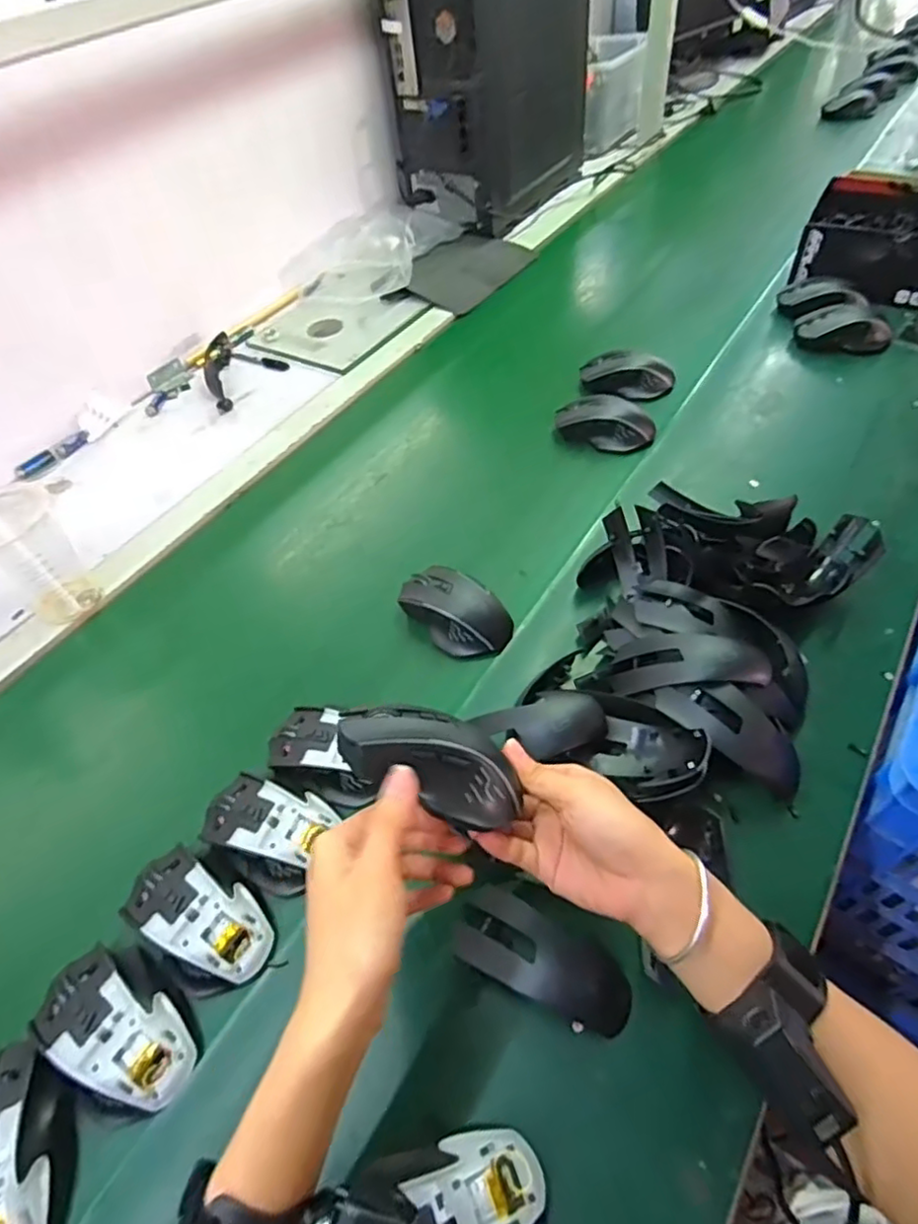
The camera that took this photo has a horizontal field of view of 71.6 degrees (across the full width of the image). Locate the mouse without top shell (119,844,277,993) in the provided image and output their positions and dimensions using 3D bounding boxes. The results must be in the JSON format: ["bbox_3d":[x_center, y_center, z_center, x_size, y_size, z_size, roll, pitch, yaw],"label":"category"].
[{"bbox_3d":[-0.187,0.219,0.458,0.108,0.034,0.073,32,61,26],"label":"mouse without top shell"}]

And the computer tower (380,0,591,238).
[{"bbox_3d":[0.058,-0.920,1.104,0.231,0.386,0.341,19,56,19],"label":"computer tower"}]

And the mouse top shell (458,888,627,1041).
[{"bbox_3d":[0.054,0.224,0.411,0.115,0.024,0.052,23,58,21],"label":"mouse top shell"}]

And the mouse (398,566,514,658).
[{"bbox_3d":[-0.005,0.000,0.611,0.117,0.047,0.065,30,60,25],"label":"mouse"}]

